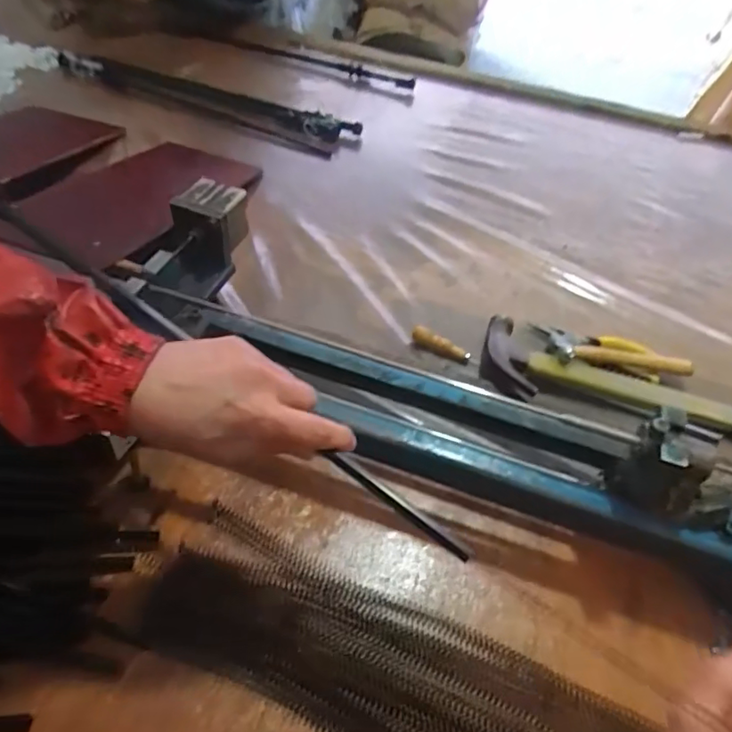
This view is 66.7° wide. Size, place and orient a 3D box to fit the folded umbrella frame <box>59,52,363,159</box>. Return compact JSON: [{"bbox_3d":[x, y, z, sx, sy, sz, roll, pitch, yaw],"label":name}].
[{"bbox_3d":[-0.296,-0.492,1.005,0.580,0.034,0.081,23,50,13],"label":"folded umbrella frame"}]

